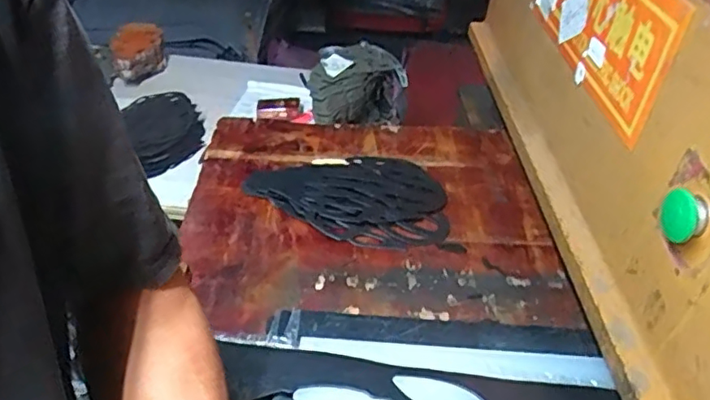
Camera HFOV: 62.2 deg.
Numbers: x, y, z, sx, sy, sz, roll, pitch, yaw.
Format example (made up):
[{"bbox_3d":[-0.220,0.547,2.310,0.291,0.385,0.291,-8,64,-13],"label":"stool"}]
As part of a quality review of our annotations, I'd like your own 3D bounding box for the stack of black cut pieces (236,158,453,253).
[{"bbox_3d":[0.001,-0.012,0.786,0.254,0.015,0.169,23,41,20],"label":"stack of black cut pieces"}]

